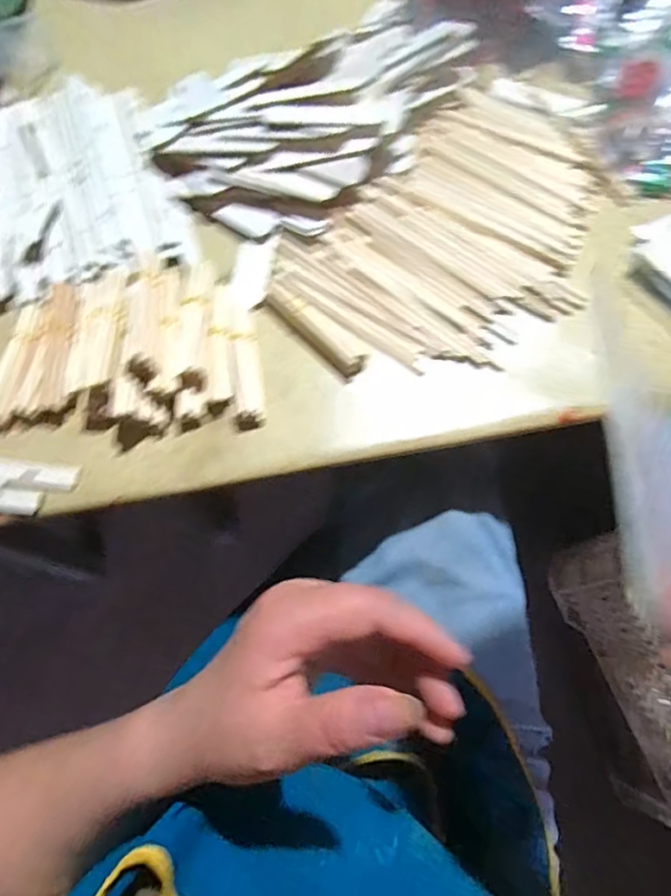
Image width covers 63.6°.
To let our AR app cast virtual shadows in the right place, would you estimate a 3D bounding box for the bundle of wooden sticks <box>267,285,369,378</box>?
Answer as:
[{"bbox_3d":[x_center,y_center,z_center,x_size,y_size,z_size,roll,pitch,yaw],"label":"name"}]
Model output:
[{"bbox_3d":[-0.014,-0.096,0.431,0.026,0.016,0.097,-43,74,-13],"label":"bundle of wooden sticks"}]

